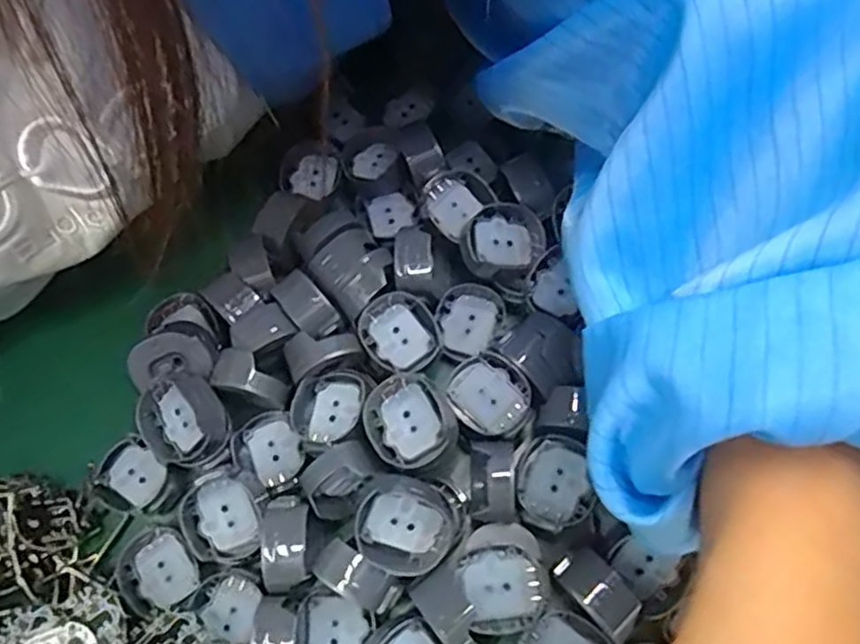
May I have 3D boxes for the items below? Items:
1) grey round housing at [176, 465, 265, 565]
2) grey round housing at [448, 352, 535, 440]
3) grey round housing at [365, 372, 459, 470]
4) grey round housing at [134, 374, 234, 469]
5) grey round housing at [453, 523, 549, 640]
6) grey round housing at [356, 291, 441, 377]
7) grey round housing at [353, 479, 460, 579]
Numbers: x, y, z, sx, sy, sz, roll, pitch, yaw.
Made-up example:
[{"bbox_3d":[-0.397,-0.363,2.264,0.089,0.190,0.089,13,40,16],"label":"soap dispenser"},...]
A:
[{"bbox_3d":[-0.067,0.064,0.223,0.024,0.010,0.029,-28,90,-2],"label":"grey round housing"},{"bbox_3d":[0.020,0.026,0.231,0.024,0.020,0.027,-42,73,-10],"label":"grey round housing"},{"bbox_3d":[-0.005,0.032,0.218,0.027,0.015,0.029,-5,75,18],"label":"grey round housing"},{"bbox_3d":[-0.085,0.034,0.235,0.027,0.015,0.030,-36,72,-8],"label":"grey round housing"},{"bbox_3d":[0.022,0.077,0.205,0.025,0.012,0.030,-11,70,1],"label":"grey round housing"},{"bbox_3d":[-0.011,0.006,0.242,0.024,0.015,0.029,-38,72,-9],"label":"grey round housing"},{"bbox_3d":[-0.007,0.061,0.204,0.029,0.009,0.030,31,99,-8],"label":"grey round housing"}]

